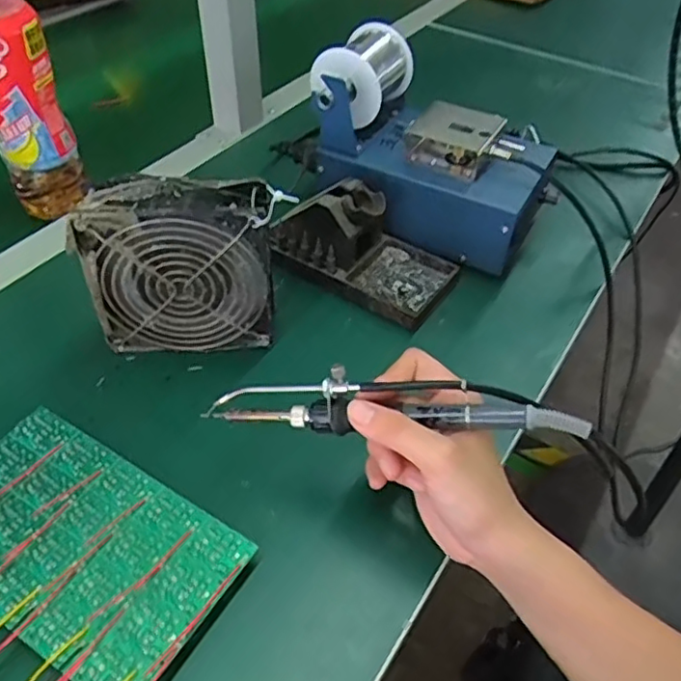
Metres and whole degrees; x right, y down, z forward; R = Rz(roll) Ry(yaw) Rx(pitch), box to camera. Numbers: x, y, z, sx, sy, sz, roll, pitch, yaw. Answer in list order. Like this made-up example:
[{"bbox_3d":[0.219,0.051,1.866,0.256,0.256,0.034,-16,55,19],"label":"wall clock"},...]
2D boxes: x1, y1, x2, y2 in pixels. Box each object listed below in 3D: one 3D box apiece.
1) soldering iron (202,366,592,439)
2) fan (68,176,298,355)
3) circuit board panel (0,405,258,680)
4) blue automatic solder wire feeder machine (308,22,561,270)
[{"bbox_3d":[0.024,0.035,0.351,0.207,0.034,0.025,2,45,13],"label":"soldering iron"},{"bbox_3d":[-0.103,-0.046,0.441,0.128,0.122,0.040,-2,46,-3],"label":"fan"},{"bbox_3d":[-0.146,0.112,0.358,0.172,0.014,0.101,25,50,21],"label":"circuit board panel"},{"bbox_3d":[0.073,-0.164,0.547,0.198,0.126,0.121,22,49,19],"label":"blue automatic solder wire feeder machine"}]

